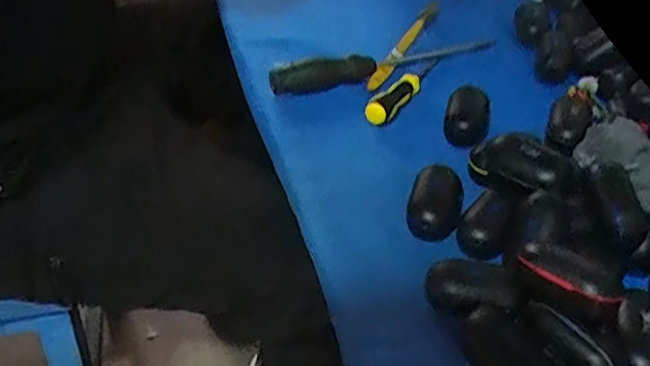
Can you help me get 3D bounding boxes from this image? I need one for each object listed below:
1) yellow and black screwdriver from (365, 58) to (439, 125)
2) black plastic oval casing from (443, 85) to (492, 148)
[{"bbox_3d":[0.082,-0.100,0.627,0.021,0.023,0.145,23,45,20],"label":"yellow and black screwdriver"},{"bbox_3d":[0.129,-0.060,0.582,0.038,0.031,0.056,14,43,11],"label":"black plastic oval casing"}]

